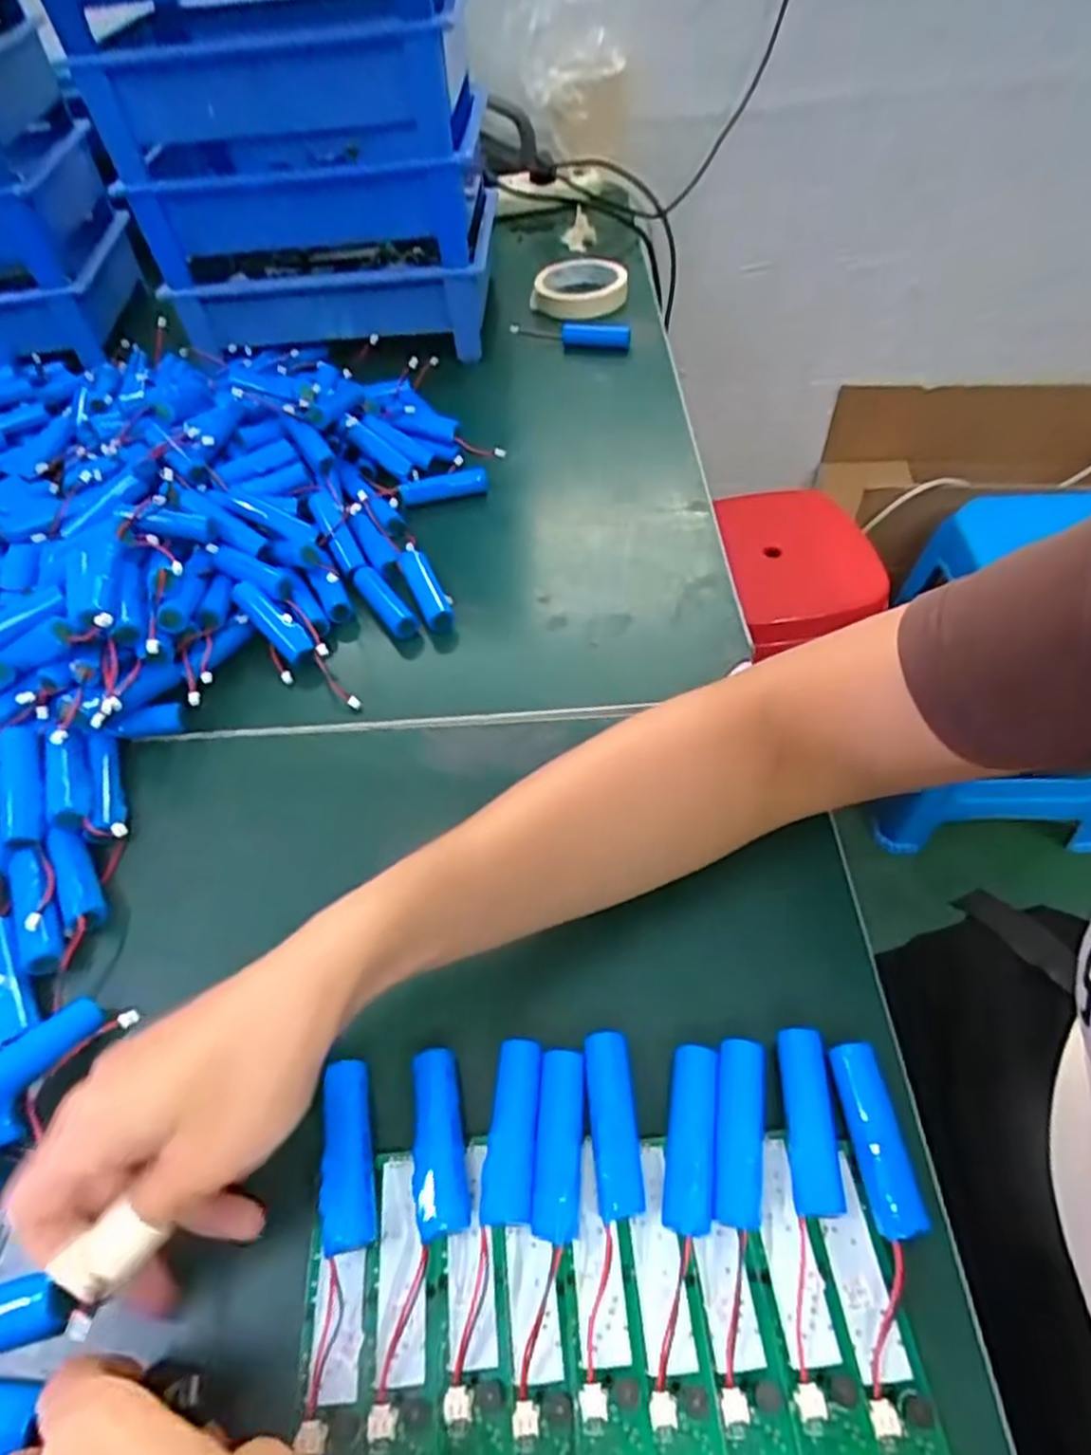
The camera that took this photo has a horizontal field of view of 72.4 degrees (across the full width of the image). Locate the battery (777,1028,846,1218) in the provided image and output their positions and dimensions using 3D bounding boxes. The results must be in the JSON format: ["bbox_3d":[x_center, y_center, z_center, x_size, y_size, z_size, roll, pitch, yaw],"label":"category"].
[{"bbox_3d":[0.106,0.159,0.302,0.021,0.018,0.066,4,52,6],"label":"battery"}]

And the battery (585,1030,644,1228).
[{"bbox_3d":[0.028,0.161,0.305,0.018,0.019,0.066,-4,52,0],"label":"battery"}]

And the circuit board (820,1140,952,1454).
[{"bbox_3d":[0.120,0.215,0.266,0.024,0.005,0.111,-4,52,0],"label":"circuit board"}]

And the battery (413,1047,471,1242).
[{"bbox_3d":[-0.044,0.168,0.304,0.019,0.016,0.066,-9,52,-4],"label":"battery"}]

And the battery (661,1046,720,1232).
[{"bbox_3d":[0.058,0.165,0.300,0.017,0.021,0.067,7,53,9],"label":"battery"}]

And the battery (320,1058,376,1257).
[{"bbox_3d":[-0.080,0.173,0.304,0.018,0.015,0.067,-10,52,-5],"label":"battery"}]

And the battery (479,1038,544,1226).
[{"bbox_3d":[-0.013,0.165,0.307,0.019,0.015,0.066,1,52,5],"label":"battery"}]

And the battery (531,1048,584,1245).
[{"bbox_3d":[0.005,0.167,0.302,0.018,0.018,0.067,2,52,5],"label":"battery"}]

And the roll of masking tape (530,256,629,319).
[{"bbox_3d":[0.038,-0.473,0.795,0.098,0.027,0.108,5,52,5],"label":"roll of masking tape"}]

